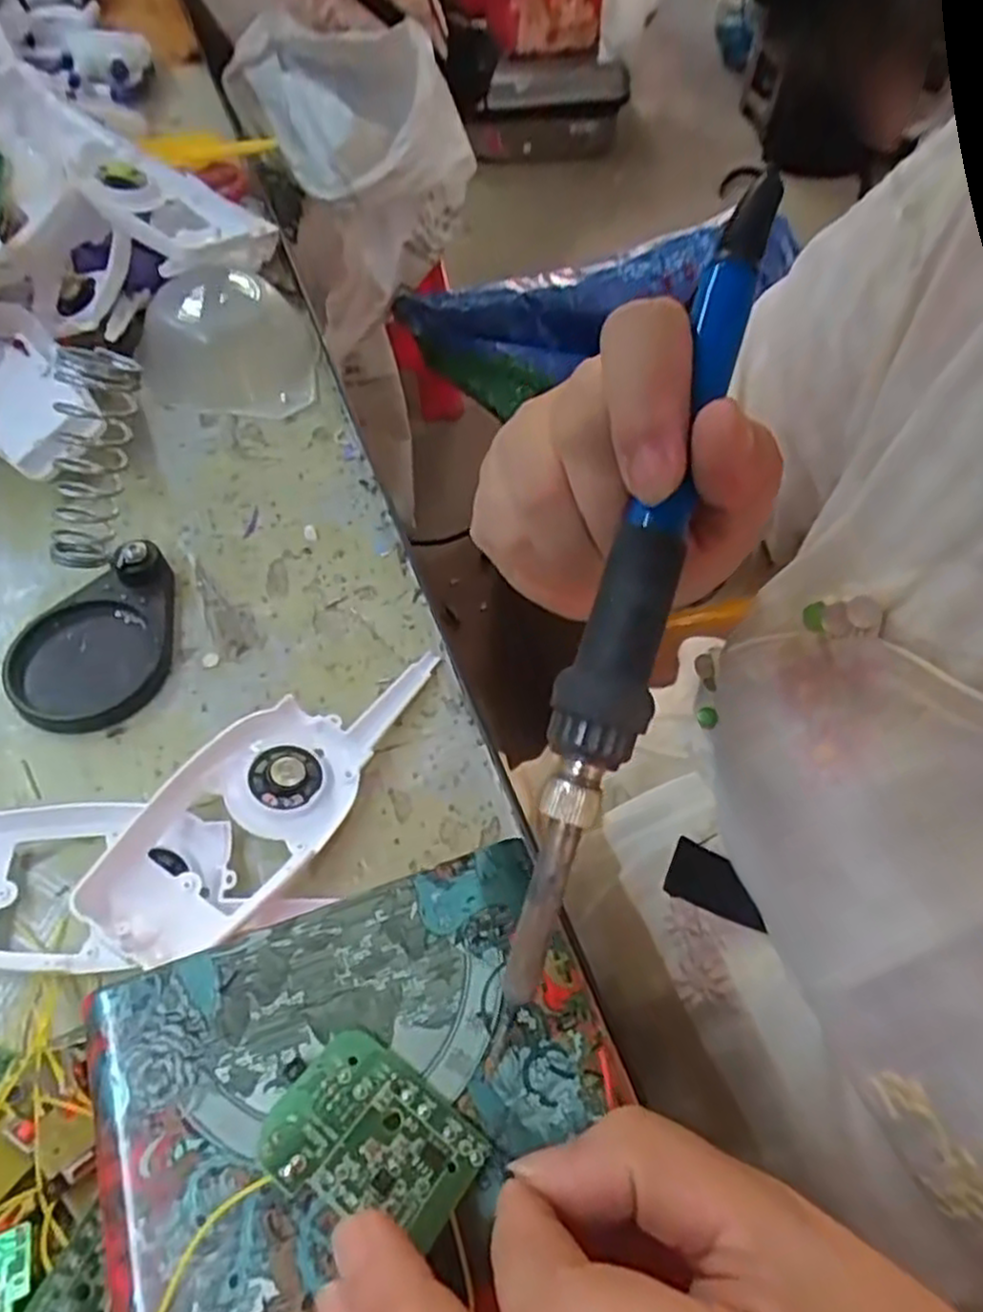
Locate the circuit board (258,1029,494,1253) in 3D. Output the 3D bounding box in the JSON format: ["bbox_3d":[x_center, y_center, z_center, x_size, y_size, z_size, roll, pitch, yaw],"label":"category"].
[{"bbox_3d":[-0.025,0.105,0.165,0.042,0.004,0.032,33,40,17],"label":"circuit board"}]

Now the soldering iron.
[{"bbox_3d":[0.033,-0.013,0.180,0.019,0.023,0.212,17,87,10],"label":"soldering iron"}]

